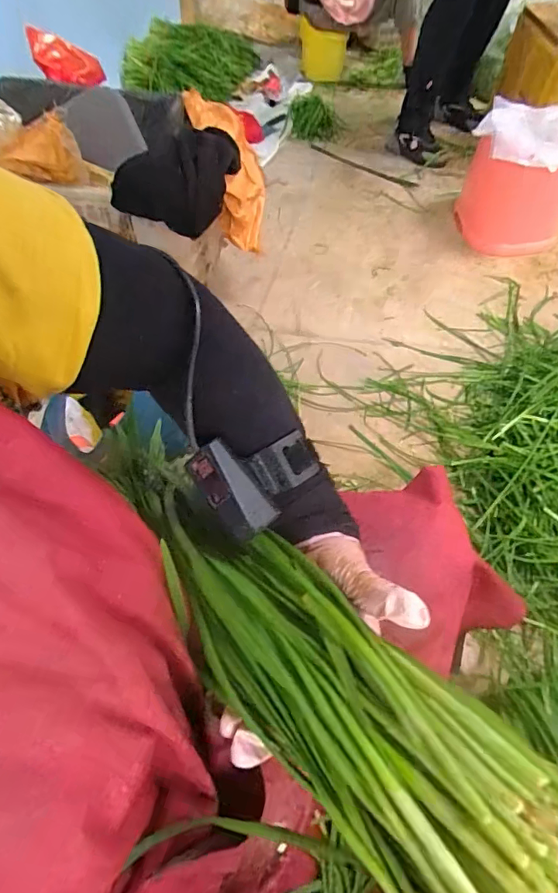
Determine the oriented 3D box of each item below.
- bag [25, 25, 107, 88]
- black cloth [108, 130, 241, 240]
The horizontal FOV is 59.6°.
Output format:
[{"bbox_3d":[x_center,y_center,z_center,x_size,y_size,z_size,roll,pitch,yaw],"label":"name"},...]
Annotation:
[{"bbox_3d":[-0.561,-1.027,1.293,0.168,0.112,0.085,-12,54,-7],"label":"bag"},{"bbox_3d":[-0.244,-0.637,1.147,0.269,0.176,0.155,10,54,9],"label":"black cloth"}]

